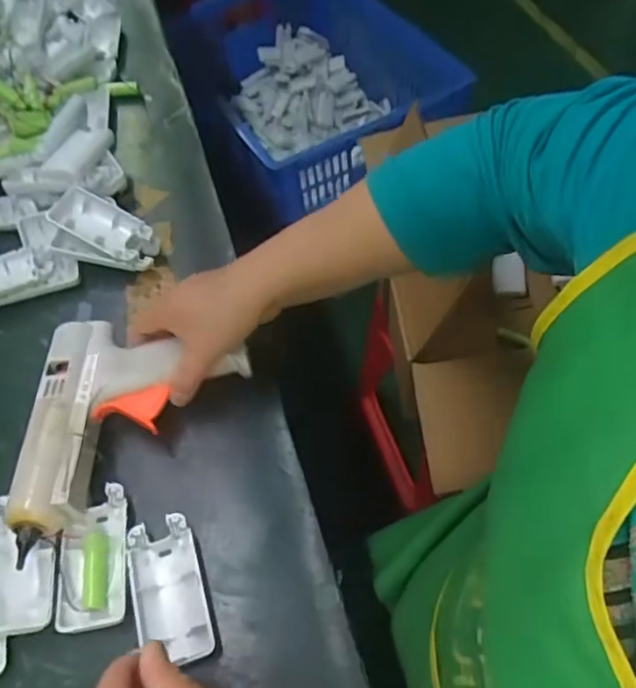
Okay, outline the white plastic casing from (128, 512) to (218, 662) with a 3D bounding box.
[{"bbox_3d":[-0.099,0.164,0.405,0.047,0.015,0.092,-18,55,-7],"label":"white plastic casing"}]

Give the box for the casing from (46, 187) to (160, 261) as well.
[{"bbox_3d":[-0.203,-0.112,0.573,0.103,0.019,0.051,28,61,9],"label":"casing"}]

